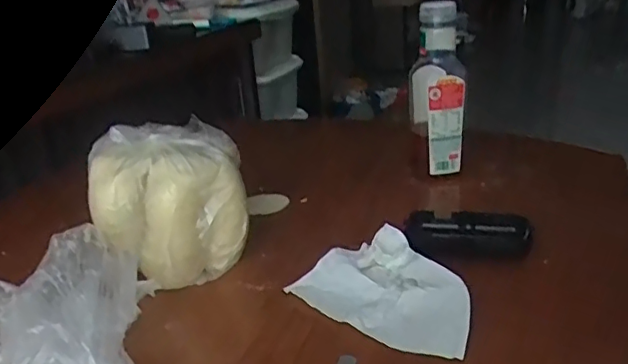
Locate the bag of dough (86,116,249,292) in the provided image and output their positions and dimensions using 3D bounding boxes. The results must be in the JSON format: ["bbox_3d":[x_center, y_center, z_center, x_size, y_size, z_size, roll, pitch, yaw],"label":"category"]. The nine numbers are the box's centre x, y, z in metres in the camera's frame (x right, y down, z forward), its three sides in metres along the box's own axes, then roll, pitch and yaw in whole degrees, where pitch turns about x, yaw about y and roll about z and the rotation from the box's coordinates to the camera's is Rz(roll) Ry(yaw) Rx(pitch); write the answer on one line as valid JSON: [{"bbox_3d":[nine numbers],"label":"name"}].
[{"bbox_3d":[-0.131,0.020,0.522,0.138,0.122,0.107,-10,24,-13],"label":"bag of dough"}]

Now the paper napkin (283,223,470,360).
[{"bbox_3d":[0.063,0.084,0.448,0.101,0.033,0.155,-23,30,-36],"label":"paper napkin"}]

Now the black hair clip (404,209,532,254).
[{"bbox_3d":[0.144,0.049,0.530,0.110,0.032,0.035,4,25,20],"label":"black hair clip"}]

